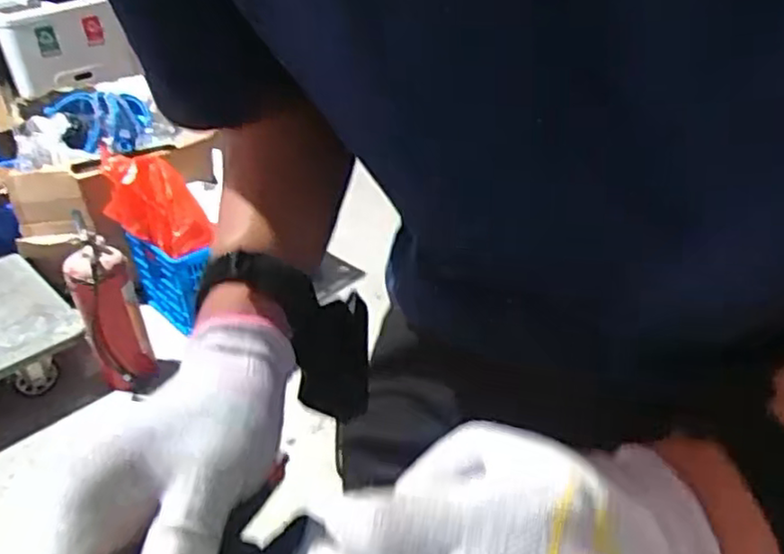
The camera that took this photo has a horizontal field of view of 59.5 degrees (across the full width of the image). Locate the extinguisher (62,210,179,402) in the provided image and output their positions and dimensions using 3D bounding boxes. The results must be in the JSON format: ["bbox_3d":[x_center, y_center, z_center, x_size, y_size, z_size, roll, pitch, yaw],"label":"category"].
[{"bbox_3d":[-0.688,0.085,1.694,0.150,0.433,0.170,-20,36,-23],"label":"extinguisher"}]

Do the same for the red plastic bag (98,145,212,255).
[{"bbox_3d":[-0.645,-0.208,1.869,0.234,0.265,0.165,-12,33,-11],"label":"red plastic bag"}]

